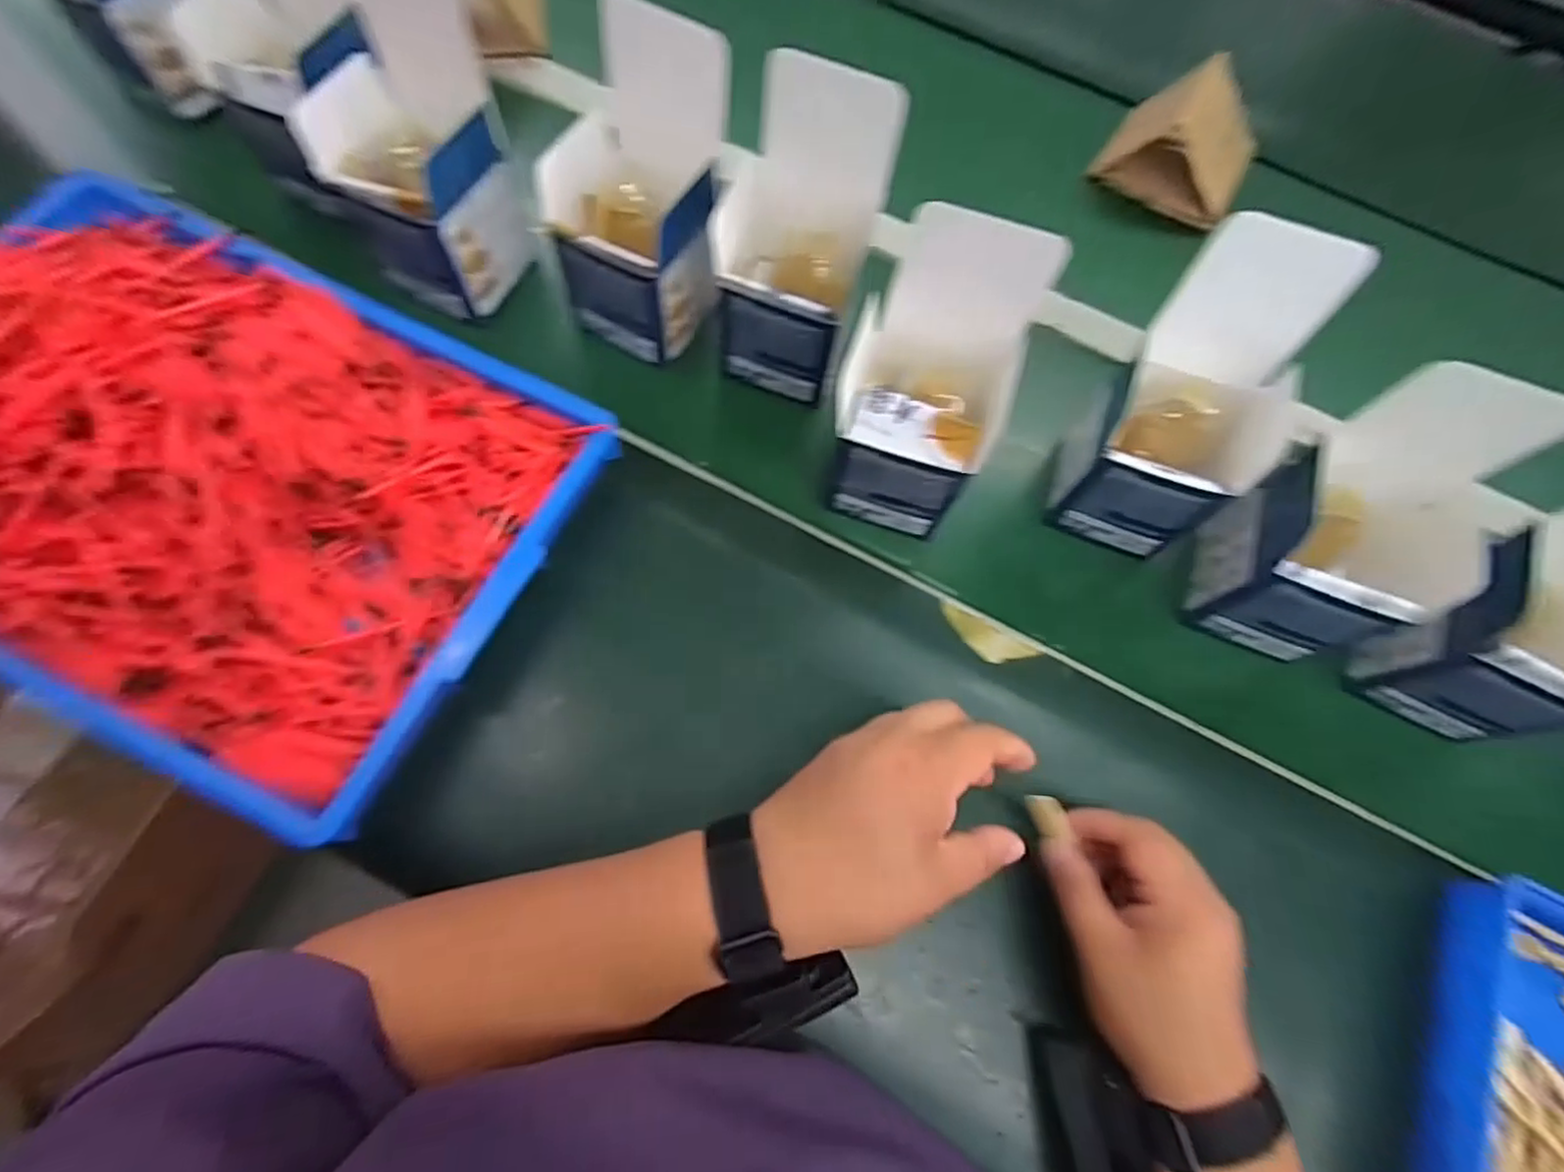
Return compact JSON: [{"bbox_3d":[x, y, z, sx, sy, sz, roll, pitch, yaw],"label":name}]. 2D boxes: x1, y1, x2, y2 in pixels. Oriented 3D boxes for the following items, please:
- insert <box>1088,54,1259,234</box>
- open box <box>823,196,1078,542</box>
[{"bbox_3d":[0.348,-0.376,0.576,0.096,0.067,0.114,-41,76,-16],"label":"insert"},{"bbox_3d":[0.087,-0.123,0.411,0.100,0.171,0.112,22,69,6],"label":"open box"}]

